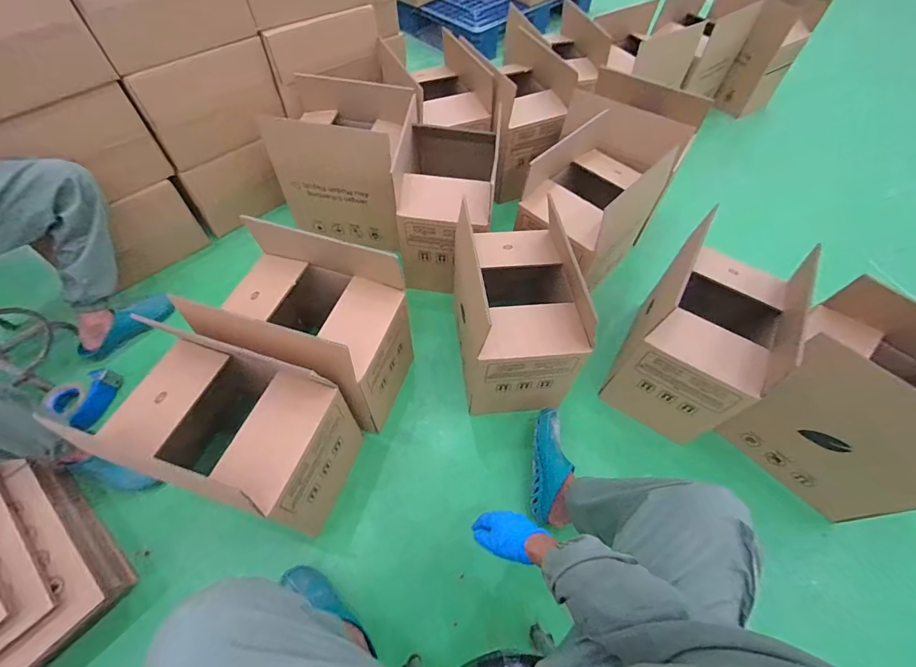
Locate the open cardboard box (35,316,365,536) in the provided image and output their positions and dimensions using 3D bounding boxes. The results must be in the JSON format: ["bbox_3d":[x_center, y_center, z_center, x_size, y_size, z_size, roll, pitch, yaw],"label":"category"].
[{"bbox_3d":[-0.444,0.216,0.847,0.393,0.340,0.251,16,59,7],"label":"open cardboard box"}]

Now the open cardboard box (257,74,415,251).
[{"bbox_3d":[-0.352,-0.545,1.266,0.377,0.398,0.364,4,58,0],"label":"open cardboard box"}]

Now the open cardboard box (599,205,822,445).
[{"bbox_3d":[0.599,0.018,0.983,0.292,0.391,0.327,29,61,14],"label":"open cardboard box"}]

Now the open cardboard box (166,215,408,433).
[{"bbox_3d":[-0.326,-0.015,0.950,0.369,0.335,0.301,18,59,8],"label":"open cardboard box"}]

